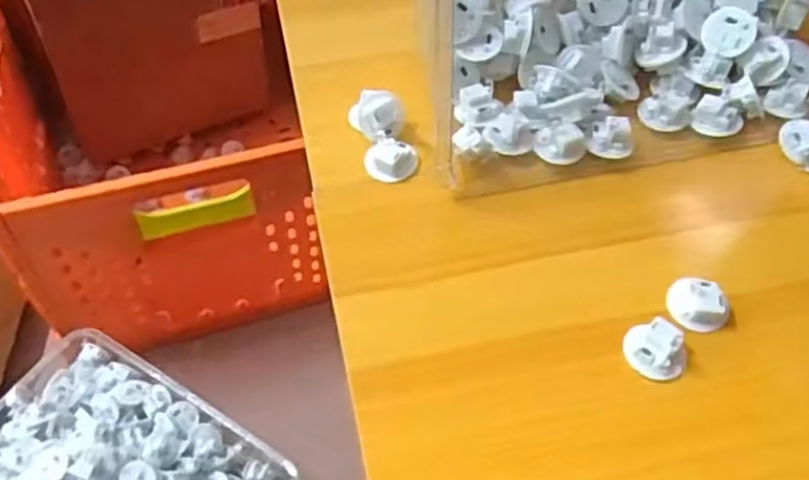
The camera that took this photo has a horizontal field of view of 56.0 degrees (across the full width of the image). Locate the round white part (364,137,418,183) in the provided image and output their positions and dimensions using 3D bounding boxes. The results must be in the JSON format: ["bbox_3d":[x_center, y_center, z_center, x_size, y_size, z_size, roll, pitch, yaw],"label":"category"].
[{"bbox_3d":[-0.009,-0.051,0.481,0.032,0.013,0.026,10,54,6],"label":"round white part"}]

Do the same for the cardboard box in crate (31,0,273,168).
[{"bbox_3d":[-0.388,-0.323,1.073,0.259,0.328,0.205,-26,58,-19],"label":"cardboard box in crate"}]

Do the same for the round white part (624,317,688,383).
[{"bbox_3d":[0.133,0.057,0.399,0.029,0.016,0.029,1,53,-1],"label":"round white part"}]

